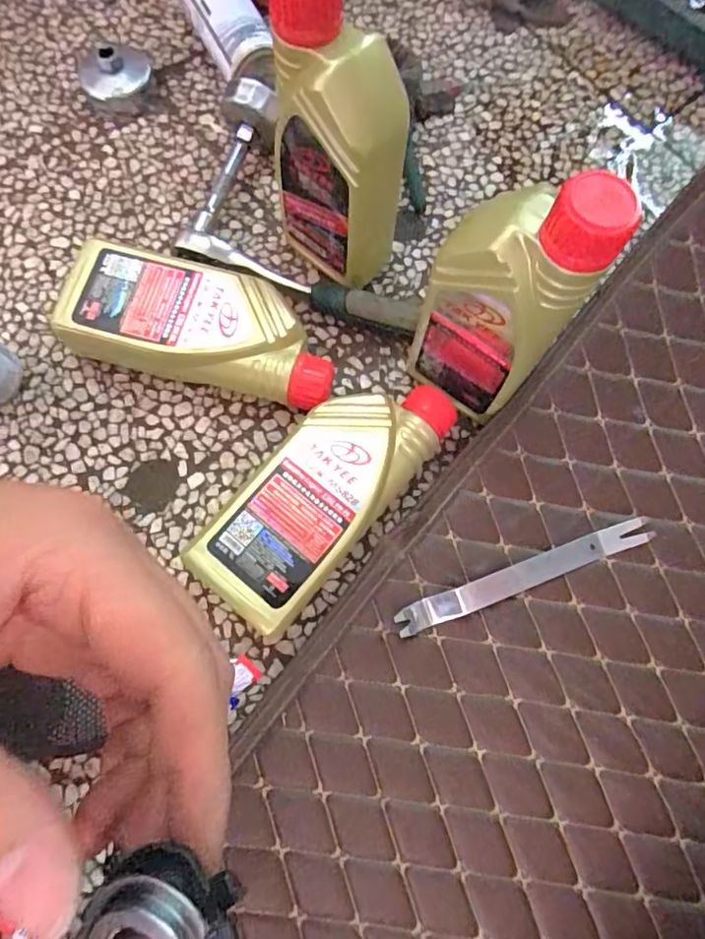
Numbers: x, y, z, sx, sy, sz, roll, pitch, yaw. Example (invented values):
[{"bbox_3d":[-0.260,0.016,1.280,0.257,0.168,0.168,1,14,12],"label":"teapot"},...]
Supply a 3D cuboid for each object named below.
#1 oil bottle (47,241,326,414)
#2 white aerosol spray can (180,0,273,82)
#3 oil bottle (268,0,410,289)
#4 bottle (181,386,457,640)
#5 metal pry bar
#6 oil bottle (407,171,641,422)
[{"bbox_3d":[-0.132,-0.122,0.496,0.243,0.062,0.106,16,74,3],"label":"oil bottle"},{"bbox_3d":[-0.134,-0.468,0.588,0.055,0.071,0.155,-26,77,-9],"label":"white aerosol spray can"},{"bbox_3d":[-0.016,-0.248,0.444,0.122,0.243,0.056,34,76,7],"label":"oil bottle"},{"bbox_3d":[-0.019,0.015,0.455,0.093,0.054,0.237,39,77,9],"label":"bottle"},{"bbox_3d":[0.145,0.088,0.461,0.230,0.015,0.022,-19,76,-7],"label":"metal pry bar"},{"bbox_3d":[0.102,-0.114,0.407,0.094,0.240,0.052,32,76,7],"label":"oil bottle"}]

